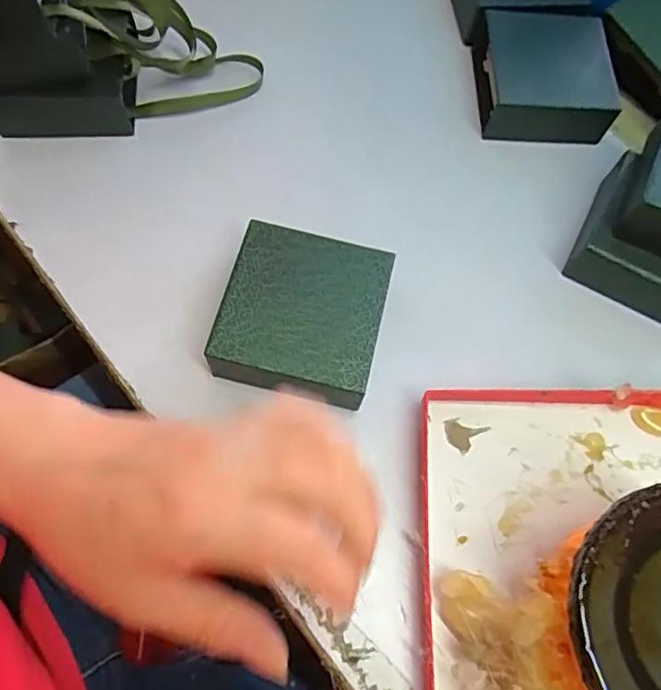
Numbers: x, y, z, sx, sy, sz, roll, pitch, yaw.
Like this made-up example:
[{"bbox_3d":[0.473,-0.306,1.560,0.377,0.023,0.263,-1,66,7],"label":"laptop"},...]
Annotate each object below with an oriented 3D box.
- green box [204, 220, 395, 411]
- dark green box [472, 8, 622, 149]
[{"bbox_3d":[-0.016,-0.016,0.338,0.088,0.036,0.098,13,67,2],"label":"green box"},{"bbox_3d":[0.162,-0.202,0.435,0.095,0.041,0.106,2,69,-1],"label":"dark green box"}]

